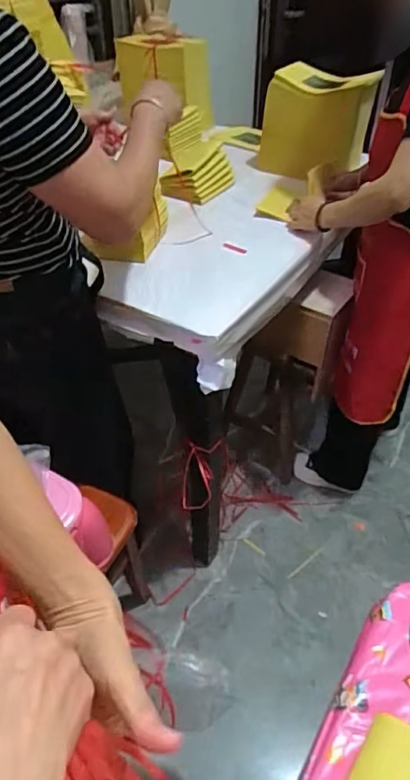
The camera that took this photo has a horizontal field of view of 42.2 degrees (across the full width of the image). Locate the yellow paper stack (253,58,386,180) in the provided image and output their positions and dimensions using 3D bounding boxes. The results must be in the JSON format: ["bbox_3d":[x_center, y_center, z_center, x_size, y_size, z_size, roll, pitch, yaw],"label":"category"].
[{"bbox_3d":[0.275,-0.671,1.365,0.267,0.315,0.055,15,66,8],"label":"yellow paper stack"}]

